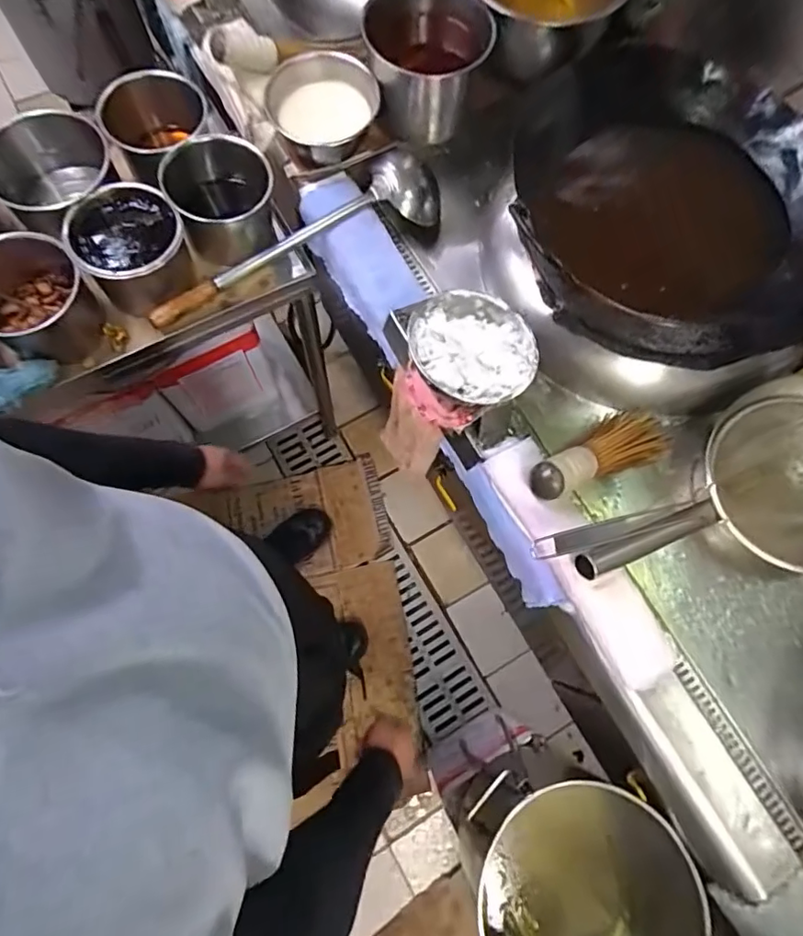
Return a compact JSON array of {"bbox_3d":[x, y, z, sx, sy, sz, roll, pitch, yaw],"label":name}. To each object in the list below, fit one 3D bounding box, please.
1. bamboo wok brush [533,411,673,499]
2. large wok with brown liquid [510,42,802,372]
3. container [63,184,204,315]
[{"bbox_3d":[0.270,-0.021,0.721,0.283,0.060,0.084,-16,71,-38],"label":"bamboo wok brush"},{"bbox_3d":[0.393,-0.382,0.743,0.432,0.131,0.441,0,73,-1],"label":"large wok with brown liquid"},{"bbox_3d":[-0.391,-0.320,0.775,0.145,0.109,0.140,-19,74,-7],"label":"container"}]

